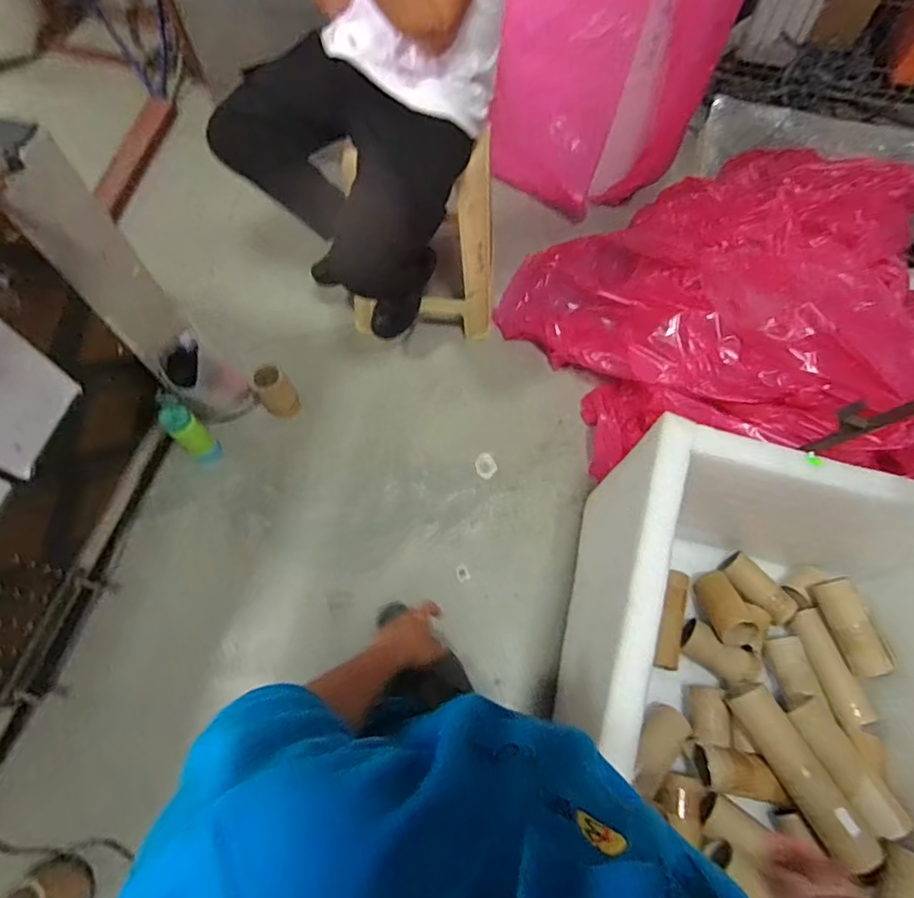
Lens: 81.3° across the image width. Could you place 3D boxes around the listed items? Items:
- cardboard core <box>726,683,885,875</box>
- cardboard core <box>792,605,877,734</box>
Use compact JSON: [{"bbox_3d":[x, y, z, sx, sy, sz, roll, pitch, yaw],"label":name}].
[{"bbox_3d":[0.659,0.619,1.015,0.084,0.066,0.321,-25,61,-7],"label":"cardboard core"},{"bbox_3d":[0.820,0.476,1.167,0.059,0.053,0.239,-13,67,-8],"label":"cardboard core"}]

